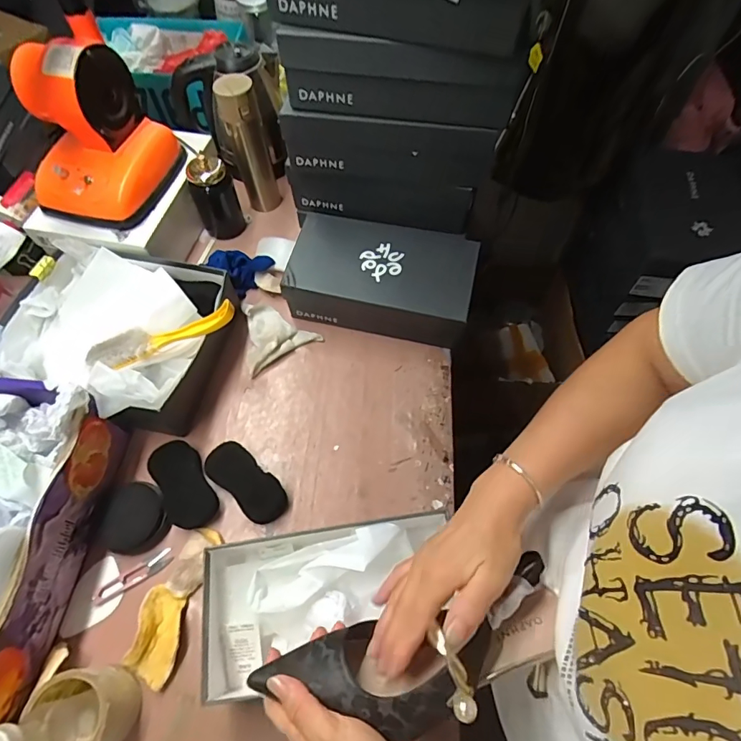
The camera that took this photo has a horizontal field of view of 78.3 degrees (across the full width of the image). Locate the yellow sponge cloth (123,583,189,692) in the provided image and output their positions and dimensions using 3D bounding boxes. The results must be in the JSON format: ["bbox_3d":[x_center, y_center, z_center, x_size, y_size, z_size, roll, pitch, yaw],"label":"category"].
[{"bbox_3d":[-0.263,0.329,0.567,0.060,0.028,0.102,9,62,5],"label":"yellow sponge cloth"}]

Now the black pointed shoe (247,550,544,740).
[{"bbox_3d":[0.027,0.220,0.344,0.239,0.088,0.085,-20,62,8],"label":"black pointed shoe"}]

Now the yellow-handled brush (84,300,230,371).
[{"bbox_3d":[-0.305,-0.048,0.671,0.221,0.060,0.045,-17,63,-9],"label":"yellow-handled brush"}]

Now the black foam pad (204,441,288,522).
[{"bbox_3d":[-0.177,0.160,0.654,0.127,0.032,0.061,39,68,19],"label":"black foam pad"}]

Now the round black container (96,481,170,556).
[{"bbox_3d":[-0.314,0.200,0.615,0.081,0.031,0.090,16,63,9],"label":"round black container"}]

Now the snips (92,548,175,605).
[{"bbox_3d":[-0.316,0.277,0.609,0.107,0.009,0.023,-29,65,-15],"label":"snips"}]

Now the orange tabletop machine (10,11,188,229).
[{"bbox_3d":[-0.446,-0.379,0.719,0.172,0.205,0.201,9,62,5],"label":"orange tabletop machine"}]

